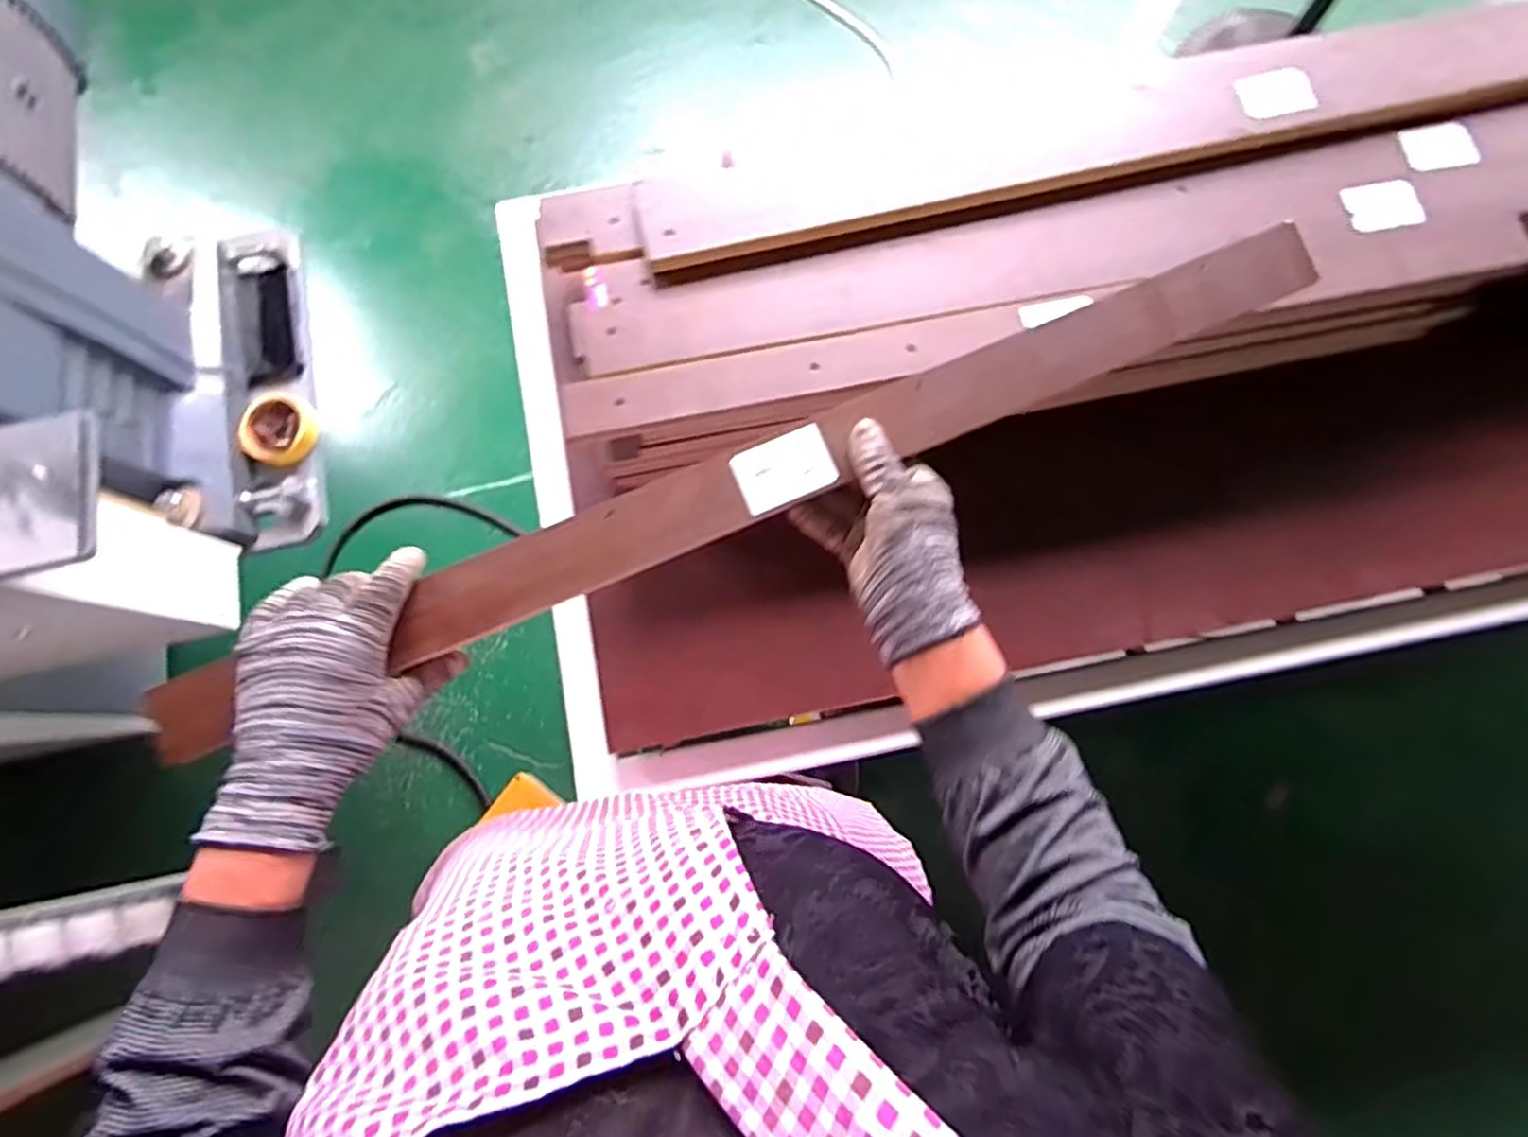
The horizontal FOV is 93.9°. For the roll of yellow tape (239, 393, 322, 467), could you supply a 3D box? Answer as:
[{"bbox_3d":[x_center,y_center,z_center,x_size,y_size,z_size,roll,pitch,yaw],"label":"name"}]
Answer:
[{"bbox_3d":[-0.650,-0.187,0.965,0.095,0.036,0.099,0,78,1],"label":"roll of yellow tape"}]

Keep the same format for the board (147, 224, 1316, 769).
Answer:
[{"bbox_3d":[0.009,-0.060,0.472,0.801,0.016,0.053,-23,79,-5],"label":"board"}]

